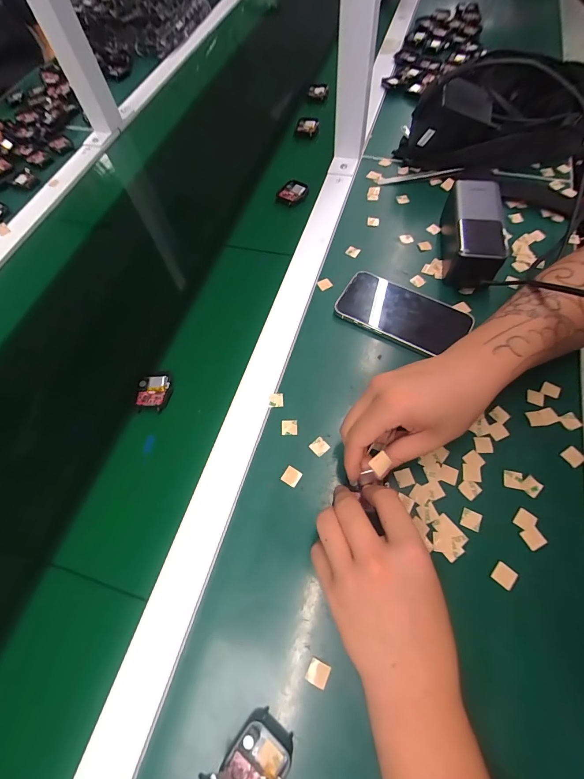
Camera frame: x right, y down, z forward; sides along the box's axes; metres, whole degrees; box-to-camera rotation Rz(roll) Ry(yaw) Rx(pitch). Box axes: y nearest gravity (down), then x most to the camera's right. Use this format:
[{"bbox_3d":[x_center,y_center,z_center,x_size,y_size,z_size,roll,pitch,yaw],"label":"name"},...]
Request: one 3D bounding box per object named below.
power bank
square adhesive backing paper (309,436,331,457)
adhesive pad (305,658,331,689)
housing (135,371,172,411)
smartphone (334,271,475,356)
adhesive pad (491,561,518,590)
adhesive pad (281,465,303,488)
[{"bbox_3d":[0.215,-0.186,0.403,0.055,0.043,0.134,7,64,7],"label":"power bank"},{"bbox_3d":[0.027,0.055,0.334,0.015,0.004,0.016,-38,67,-15],"label":"square adhesive backing paper"},{"bbox_3d":[0.020,0.211,0.256,0.015,0.004,0.015,22,66,14],"label":"adhesive pad"},{"bbox_3d":[-0.148,0.000,0.371,0.038,0.007,0.045,2,63,4],"label":"housing"},{"bbox_3d":[0.127,-0.088,0.393,0.141,0.010,0.073,27,68,16],"label":"smartphone"},{"bbox_3d":[0.174,0.151,0.279,0.016,0.004,0.016,36,70,19],"label":"adhesive pad"},{"bbox_3d":[0.000,0.081,0.322,0.016,0.004,0.016,29,68,16],"label":"adhesive pad"}]

